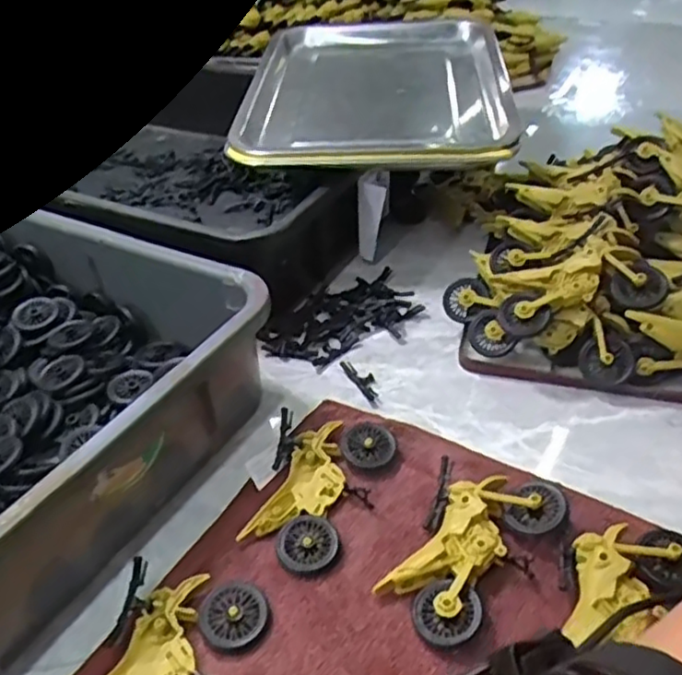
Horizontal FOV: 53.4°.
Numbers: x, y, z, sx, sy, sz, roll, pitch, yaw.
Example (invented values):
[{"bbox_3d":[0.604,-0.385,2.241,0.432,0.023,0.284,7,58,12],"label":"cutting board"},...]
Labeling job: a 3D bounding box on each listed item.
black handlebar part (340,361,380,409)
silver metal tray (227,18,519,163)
[{"bbox_3d":[0.019,0.035,0.533,0.017,0.005,0.055,-21,41,-20],"label":"black handlebar part"},{"bbox_3d":[0.036,-0.263,0.710,0.262,0.041,0.351,-1,38,5],"label":"silver metal tray"}]

